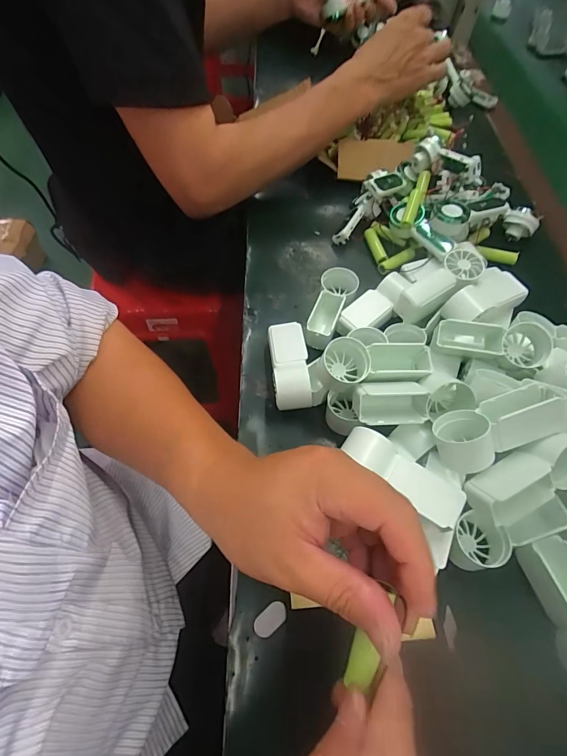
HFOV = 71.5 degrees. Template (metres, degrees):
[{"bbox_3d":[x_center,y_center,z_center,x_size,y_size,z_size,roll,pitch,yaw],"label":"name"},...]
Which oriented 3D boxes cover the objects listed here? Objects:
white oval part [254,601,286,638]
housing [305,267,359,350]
[{"bbox_3d":[-0.009,0.173,0.283,0.026,0.004,0.014,-36,68,-22],"label":"white oval part"},{"bbox_3d":[0.050,-0.075,0.417,0.036,0.036,0.095,18,60,6],"label":"housing"}]

